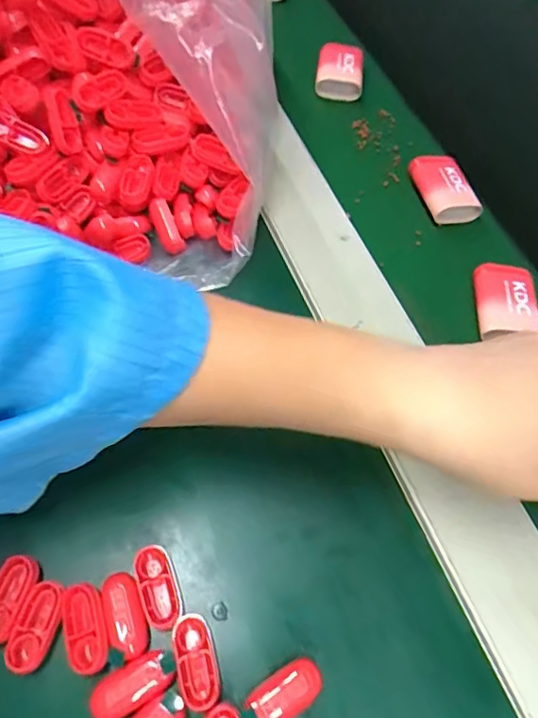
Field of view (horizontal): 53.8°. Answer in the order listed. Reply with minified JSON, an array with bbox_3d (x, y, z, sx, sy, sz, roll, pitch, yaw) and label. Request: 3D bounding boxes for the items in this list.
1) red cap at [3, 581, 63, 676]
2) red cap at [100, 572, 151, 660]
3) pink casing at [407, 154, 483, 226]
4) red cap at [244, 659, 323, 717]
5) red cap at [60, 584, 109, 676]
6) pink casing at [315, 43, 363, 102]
[{"bbox_3d":[-0.097,0.111,0.221,0.014,0.005,0.035,16,61,5],"label":"red cap"},{"bbox_3d":[-0.061,0.107,0.222,0.015,0.007,0.033,-19,64,-14],"label":"red cap"},{"bbox_3d":[0.117,-0.115,0.358,0.036,0.020,0.048,-12,63,-11],"label":"pink casing"},{"bbox_3d":[0.006,0.136,0.215,0.032,0.015,0.016,-27,66,-18],"label":"red cap"},{"bbox_3d":[-0.077,0.112,0.220,0.017,0.006,0.033,-14,63,-12],"label":"red cap"},{"bbox_3d":[0.055,-0.222,0.410,0.035,0.016,0.051,7,61,0],"label":"pink casing"}]

